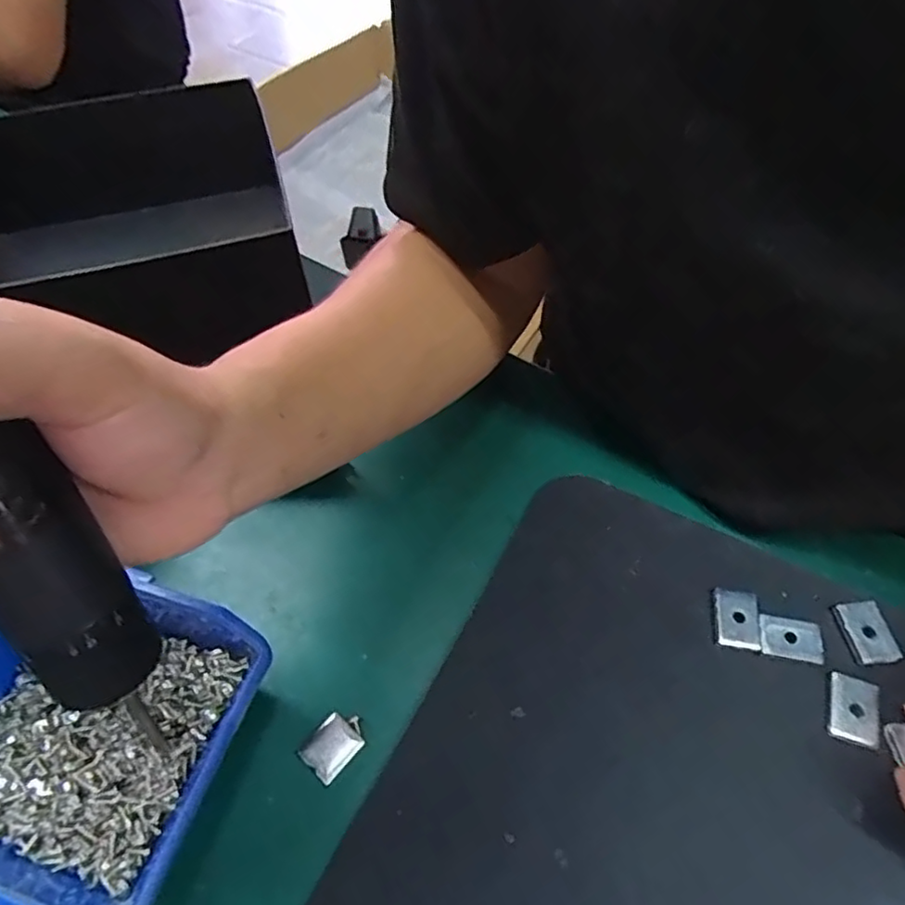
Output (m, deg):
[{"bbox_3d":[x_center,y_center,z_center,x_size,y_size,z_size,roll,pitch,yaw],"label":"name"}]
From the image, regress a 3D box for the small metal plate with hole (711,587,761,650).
[{"bbox_3d":[0.138,0.081,0.308,0.021,0.006,0.028,6,59,8],"label":"small metal plate with hole"}]

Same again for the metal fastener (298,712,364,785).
[{"bbox_3d":[-0.053,0.130,0.281,0.021,0.004,0.027,35,66,23],"label":"metal fastener"}]

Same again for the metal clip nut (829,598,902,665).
[{"bbox_3d":[0.199,0.086,0.303,0.019,0.006,0.030,-8,58,-1],"label":"metal clip nut"}]

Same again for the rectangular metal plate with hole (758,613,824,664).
[{"bbox_3d":[0.161,0.088,0.300,0.028,0.004,0.018,9,59,10],"label":"rectangular metal plate with hole"}]

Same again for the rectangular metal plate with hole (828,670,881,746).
[{"bbox_3d":[0.180,0.115,0.283,0.020,0.004,0.030,16,60,13],"label":"rectangular metal plate with hole"}]

